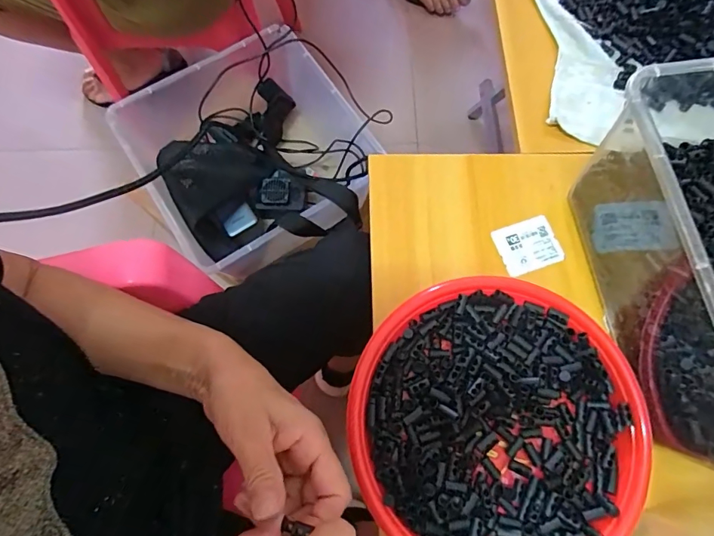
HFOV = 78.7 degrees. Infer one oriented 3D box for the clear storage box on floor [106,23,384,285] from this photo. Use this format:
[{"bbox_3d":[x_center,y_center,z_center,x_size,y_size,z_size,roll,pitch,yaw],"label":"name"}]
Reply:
[{"bbox_3d":[-0.143,-0.160,0.682,0.283,0.159,0.326,-37,76,-10],"label":"clear storage box on floor"}]

